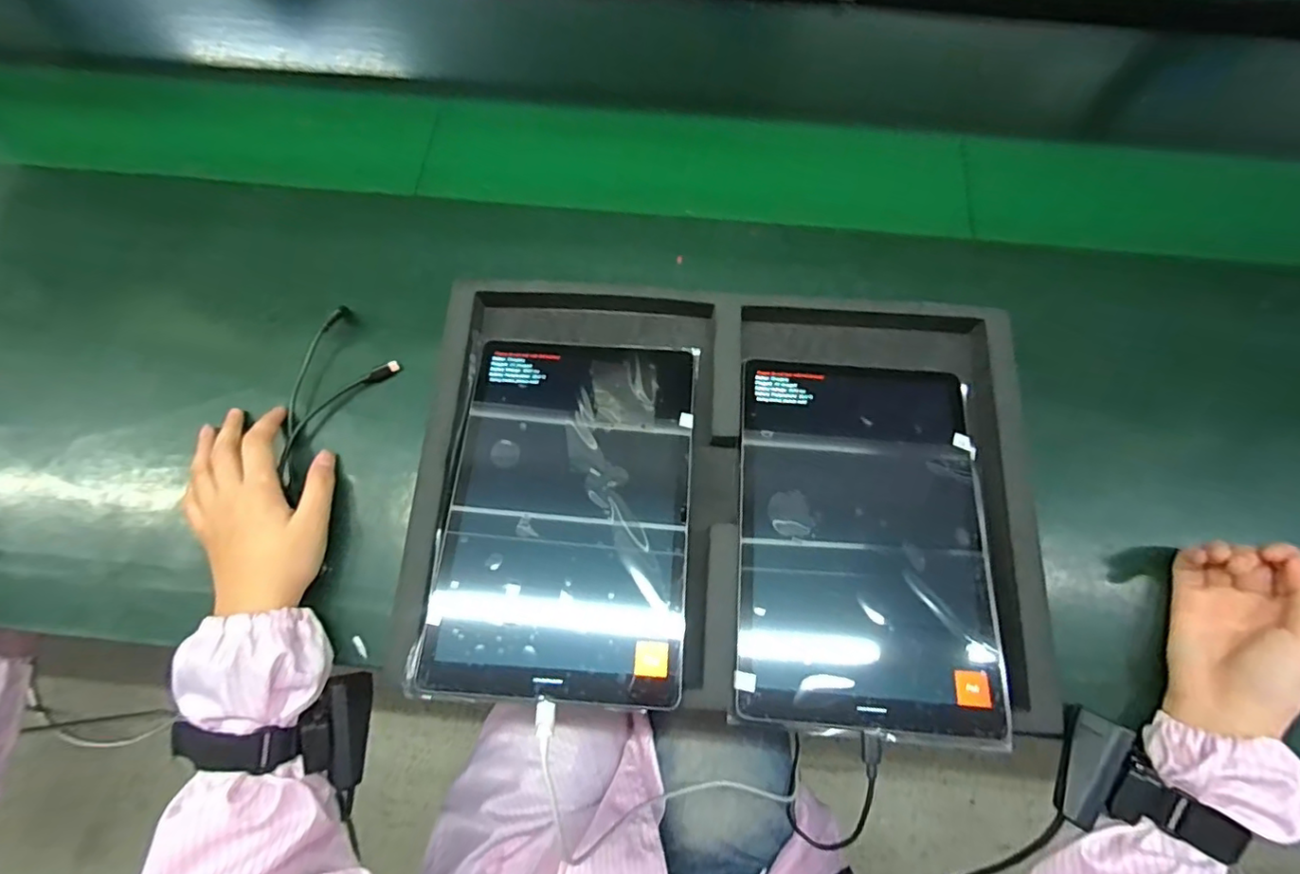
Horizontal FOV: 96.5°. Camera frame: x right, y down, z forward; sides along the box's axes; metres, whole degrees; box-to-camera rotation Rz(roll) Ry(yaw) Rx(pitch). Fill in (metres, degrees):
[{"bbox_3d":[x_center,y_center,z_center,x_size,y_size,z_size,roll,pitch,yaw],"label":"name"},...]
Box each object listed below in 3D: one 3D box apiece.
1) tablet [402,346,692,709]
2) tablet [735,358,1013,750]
[{"bbox_3d":[-0.056,0.045,0.410,0.168,0.013,0.257,3,70,4],"label":"tablet"},{"bbox_3d":[0.149,0.063,0.405,0.168,0.007,0.255,5,67,2],"label":"tablet"}]

